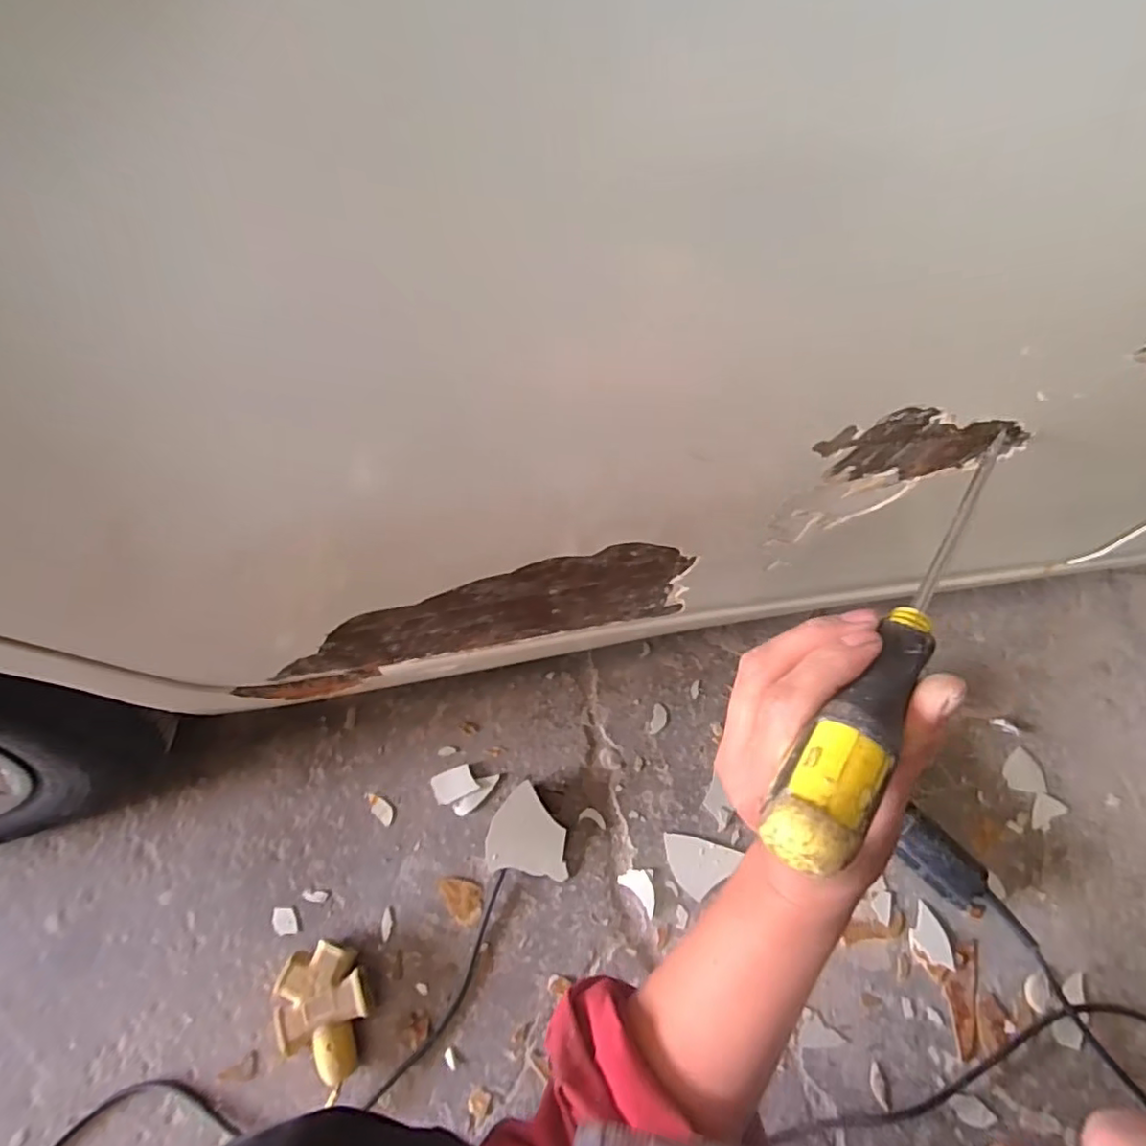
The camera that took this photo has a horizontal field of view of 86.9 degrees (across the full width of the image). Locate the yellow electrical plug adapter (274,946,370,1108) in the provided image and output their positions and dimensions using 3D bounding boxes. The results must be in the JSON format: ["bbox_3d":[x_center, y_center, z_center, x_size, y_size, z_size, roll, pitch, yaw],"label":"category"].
[{"bbox_3d":[-0.242,0.431,0.591,0.082,0.042,0.119,-17,62,-10],"label":"yellow electrical plug adapter"}]

